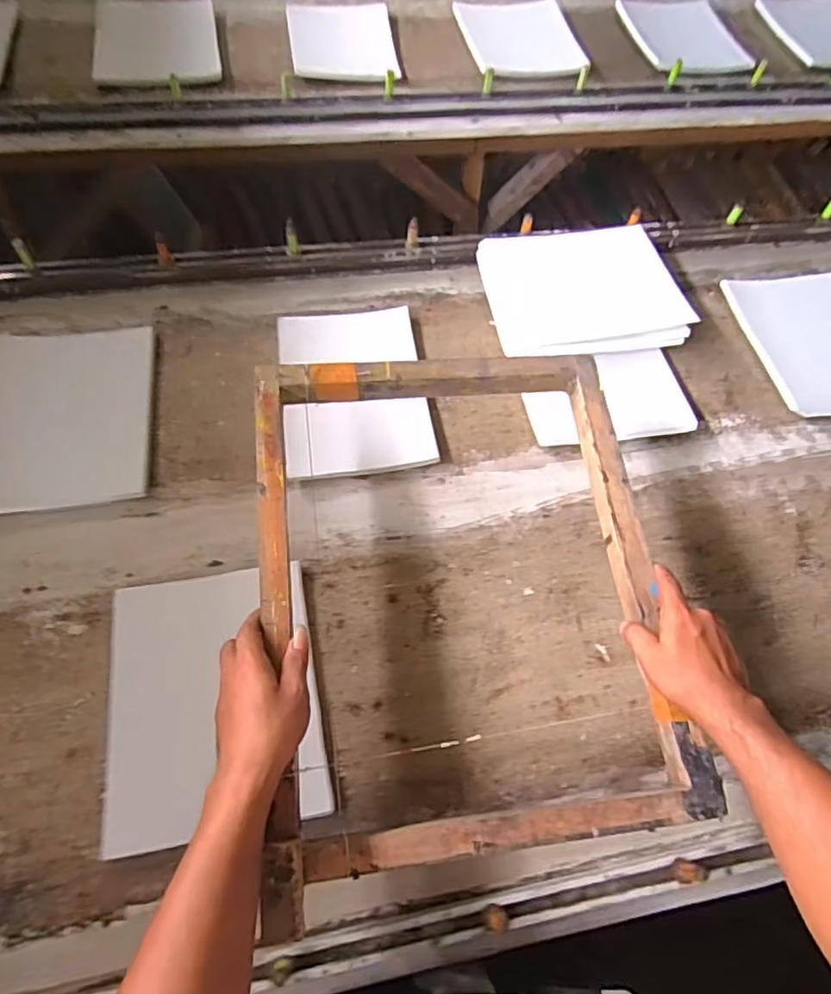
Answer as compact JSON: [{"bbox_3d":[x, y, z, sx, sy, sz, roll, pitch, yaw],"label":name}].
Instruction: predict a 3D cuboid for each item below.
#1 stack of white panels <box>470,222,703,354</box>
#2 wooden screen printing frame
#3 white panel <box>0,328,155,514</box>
[{"bbox_3d":[0.255,-0.324,0.932,0.282,0.019,0.235,-10,69,3],"label":"stack of white panels"},{"bbox_3d":[0.048,0.081,0.592,0.391,0.051,0.513,-5,67,-5],"label":"wooden screen printing frame"},{"bbox_3d":[-0.452,-0.111,0.785,0.195,0.014,0.272,-2,65,-16],"label":"white panel"}]

